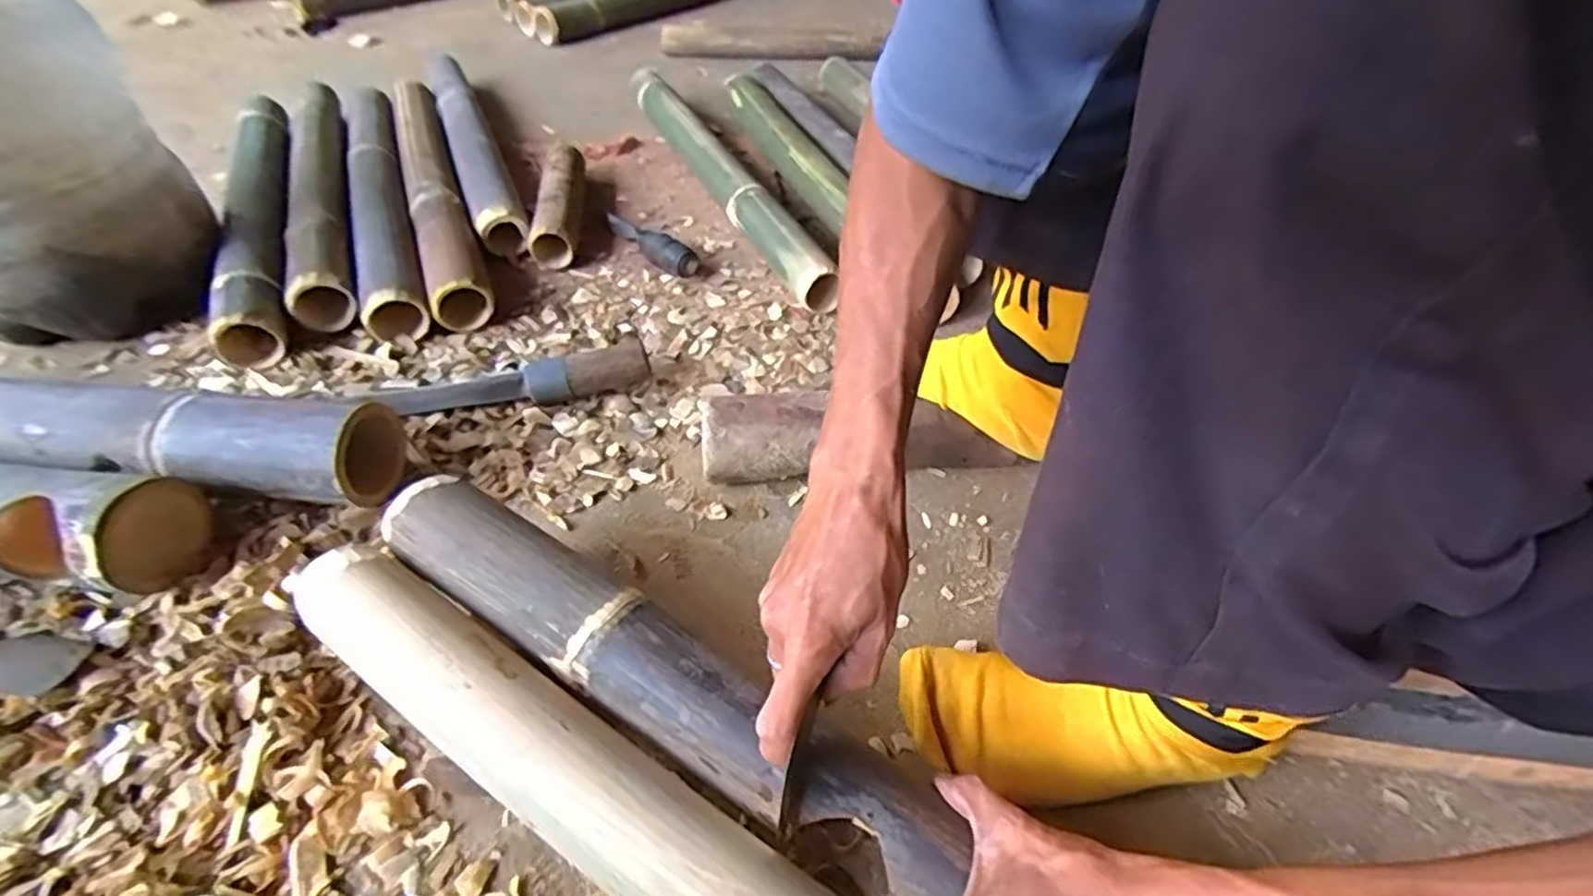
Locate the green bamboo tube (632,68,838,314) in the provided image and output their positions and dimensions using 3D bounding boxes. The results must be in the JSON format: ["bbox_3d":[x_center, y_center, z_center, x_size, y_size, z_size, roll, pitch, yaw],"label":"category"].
[{"bbox_3d":[-0.111,-0.373,0.935,0.057,0.068,0.615,-19,49,-19],"label":"green bamboo tube"}]

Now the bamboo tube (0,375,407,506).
[{"bbox_3d":[-0.622,-0.011,0.563,0.619,0.090,0.072,5,46,3],"label":"bamboo tube"}]

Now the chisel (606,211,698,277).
[{"bbox_3d":[-0.177,-0.246,0.830,0.041,0.039,0.170,-32,55,-28],"label":"chisel"}]

